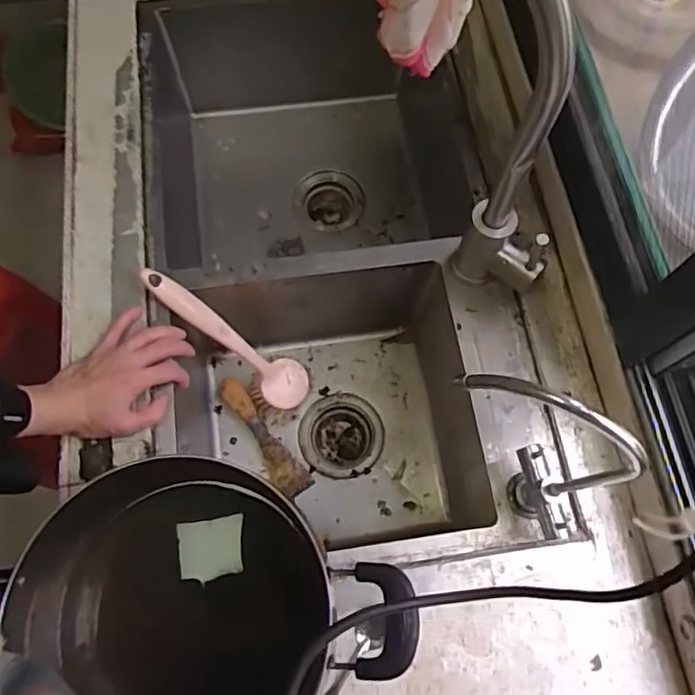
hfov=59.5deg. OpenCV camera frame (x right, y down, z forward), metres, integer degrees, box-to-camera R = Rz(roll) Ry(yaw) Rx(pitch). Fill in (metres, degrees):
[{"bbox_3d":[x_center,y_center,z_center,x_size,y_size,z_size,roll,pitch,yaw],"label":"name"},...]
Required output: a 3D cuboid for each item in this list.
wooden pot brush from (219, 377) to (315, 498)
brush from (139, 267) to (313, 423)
[{"bbox_3d":[-0.111,0.115,0.783,0.039,0.022,0.174,-36,74,-14],"label":"wooden pot brush"},{"bbox_3d":[-0.142,-0.004,0.724,0.050,0.269,0.079,13,64,41],"label":"brush"}]

